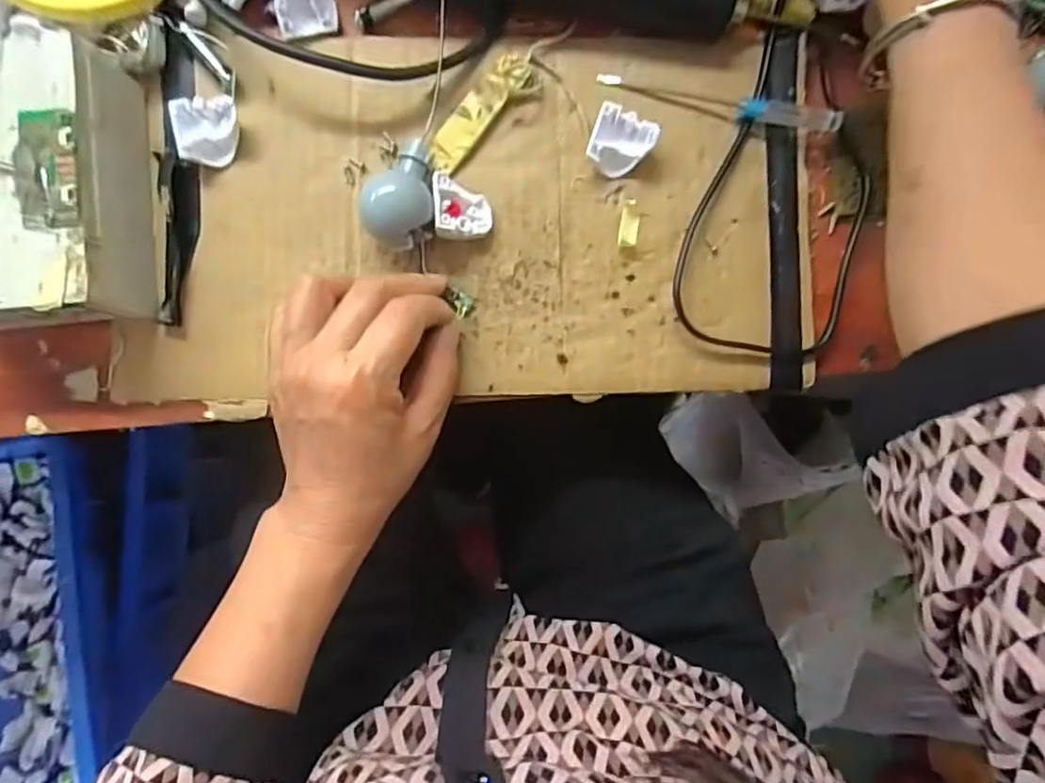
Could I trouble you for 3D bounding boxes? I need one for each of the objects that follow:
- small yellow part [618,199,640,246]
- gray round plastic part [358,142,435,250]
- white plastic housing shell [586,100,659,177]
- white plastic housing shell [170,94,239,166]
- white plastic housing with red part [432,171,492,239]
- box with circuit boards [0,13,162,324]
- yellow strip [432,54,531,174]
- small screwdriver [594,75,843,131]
[{"bbox_3d":[0.057,-0.089,0.331,0.010,0.004,0.024,9,87,-1],"label":"small yellow part"},{"bbox_3d":[-0.059,-0.097,0.316,0.032,0.028,0.052,32,87,1],"label":"gray round plastic part"},{"bbox_3d":[0.051,-0.129,0.325,0.031,0.018,0.028,17,87,0],"label":"white plastic housing shell"},{"bbox_3d":[-0.160,-0.132,0.317,0.031,0.017,0.030,-1,87,-1],"label":"white plastic housing shell"},{"bbox_3d":[-0.033,-0.094,0.322,0.032,0.011,0.030,-1,85,-34],"label":"white plastic housing with red part"},{"bbox_3d":[-0.240,-0.098,0.298,0.108,0.056,0.134,-1,87,-1],"label":"box with circuit boards"},{"bbox_3d":[-0.023,-0.147,0.327,0.020,0.009,0.069,43,87,1],"label":"yellow strip"},{"bbox_3d":[0.103,-0.153,0.327,0.125,0.016,0.012,11,87,0],"label":"small screwdriver"}]

